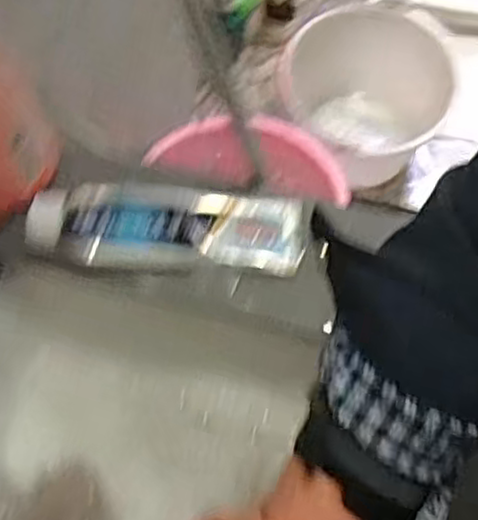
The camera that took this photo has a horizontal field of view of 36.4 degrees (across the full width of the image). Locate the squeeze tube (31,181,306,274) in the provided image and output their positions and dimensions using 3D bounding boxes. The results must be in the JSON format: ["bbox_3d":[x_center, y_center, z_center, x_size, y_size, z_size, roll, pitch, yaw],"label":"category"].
[{"bbox_3d":[-0.049,-0.025,0.505,0.183,0.027,0.058,2,68,3],"label":"squeeze tube"}]

